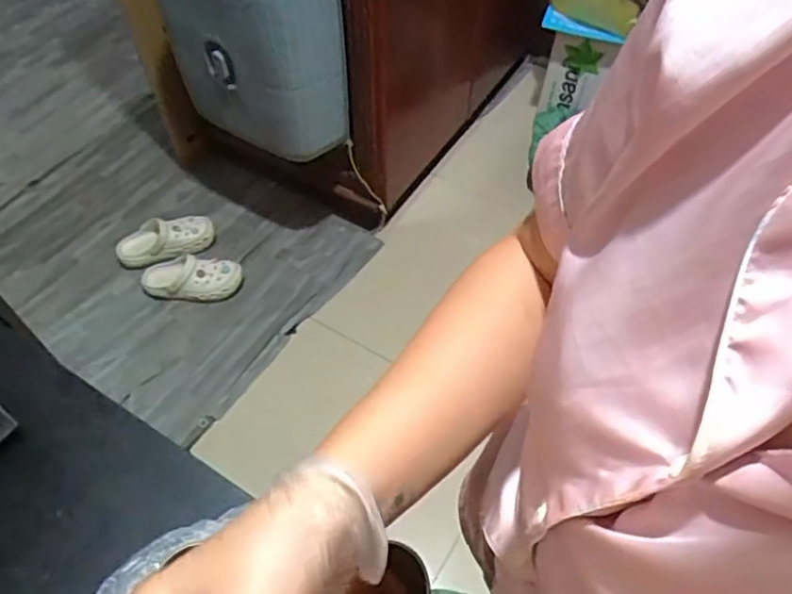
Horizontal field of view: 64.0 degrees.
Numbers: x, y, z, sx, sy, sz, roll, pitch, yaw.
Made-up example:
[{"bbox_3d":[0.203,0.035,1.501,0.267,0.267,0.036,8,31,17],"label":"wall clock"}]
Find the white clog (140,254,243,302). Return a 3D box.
[{"bbox_3d":[-0.521,-0.051,1.602,0.254,0.074,0.107,6,53,6],"label":"white clog"}]

